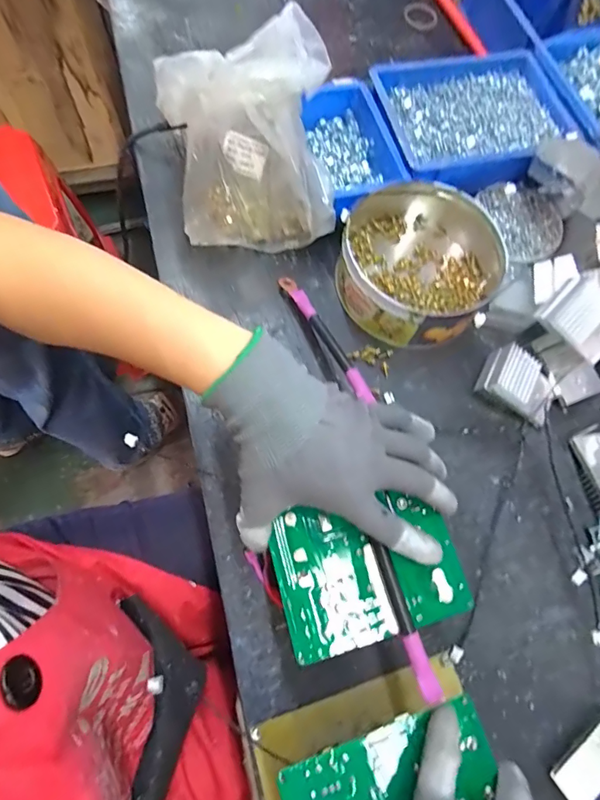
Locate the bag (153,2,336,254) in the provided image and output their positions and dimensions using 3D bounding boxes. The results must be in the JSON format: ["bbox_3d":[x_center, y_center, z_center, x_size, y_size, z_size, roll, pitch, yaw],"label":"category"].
[{"bbox_3d":[-0.046,-0.222,0.397,0.143,0.173,0.096,-2,69,-4],"label":"bag"}]

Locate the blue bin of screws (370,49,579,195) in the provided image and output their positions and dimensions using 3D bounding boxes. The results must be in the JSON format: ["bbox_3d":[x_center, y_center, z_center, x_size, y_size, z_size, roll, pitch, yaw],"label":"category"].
[{"bbox_3d":[0.189,-0.299,0.495,0.196,0.056,0.157,-12,70,-8],"label":"blue bin of screws"}]

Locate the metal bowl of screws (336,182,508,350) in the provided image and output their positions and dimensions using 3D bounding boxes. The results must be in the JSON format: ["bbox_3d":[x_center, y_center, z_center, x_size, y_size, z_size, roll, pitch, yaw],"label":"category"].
[{"bbox_3d":[0.112,-0.132,0.433,0.146,0.059,0.151,1,69,-3],"label":"metal bowl of screws"}]

